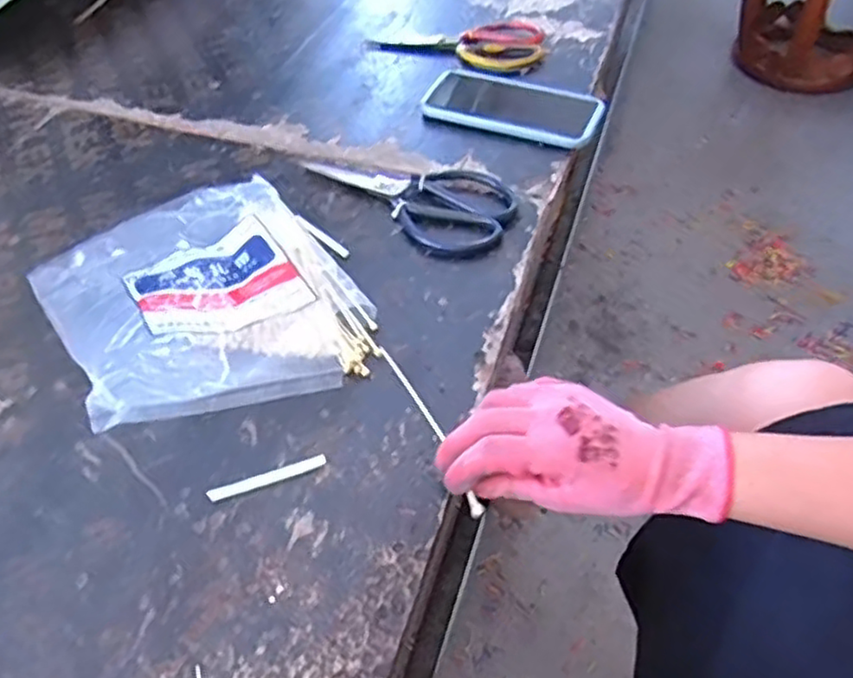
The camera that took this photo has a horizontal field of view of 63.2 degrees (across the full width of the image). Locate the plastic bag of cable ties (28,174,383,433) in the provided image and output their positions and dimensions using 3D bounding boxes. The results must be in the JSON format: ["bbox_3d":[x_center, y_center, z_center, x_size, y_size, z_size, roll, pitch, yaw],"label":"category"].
[{"bbox_3d":[-0.165,-0.044,0.505,0.198,0.068,0.250,-29,55,-21],"label":"plastic bag of cable ties"}]

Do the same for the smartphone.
[{"bbox_3d":[0.085,-0.231,0.689,0.173,0.017,0.083,20,54,17],"label":"smartphone"}]

